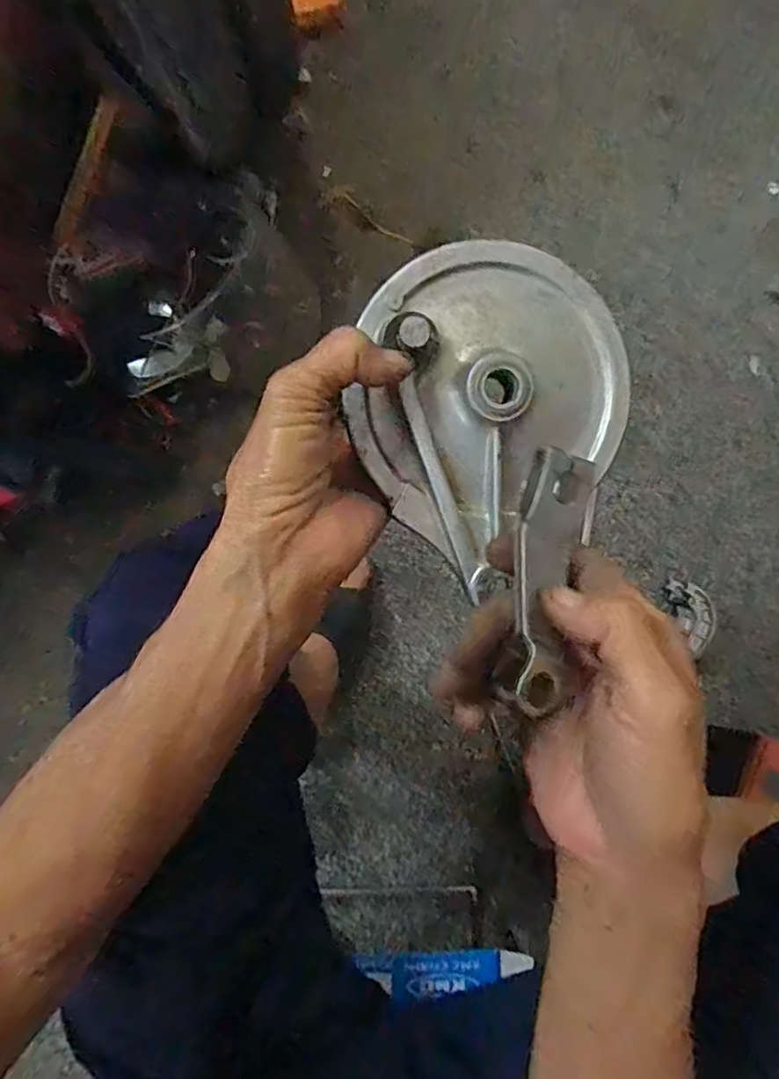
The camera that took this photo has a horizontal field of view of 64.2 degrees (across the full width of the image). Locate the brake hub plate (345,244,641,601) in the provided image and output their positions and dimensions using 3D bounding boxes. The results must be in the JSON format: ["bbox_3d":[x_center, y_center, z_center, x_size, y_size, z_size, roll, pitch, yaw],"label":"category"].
[{"bbox_3d":[0.046,-0.065,0.284,0.135,0.048,0.135,0,92,-6],"label":"brake hub plate"}]

